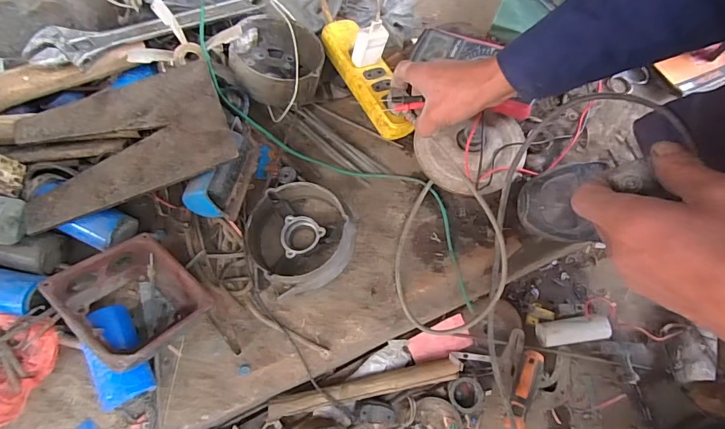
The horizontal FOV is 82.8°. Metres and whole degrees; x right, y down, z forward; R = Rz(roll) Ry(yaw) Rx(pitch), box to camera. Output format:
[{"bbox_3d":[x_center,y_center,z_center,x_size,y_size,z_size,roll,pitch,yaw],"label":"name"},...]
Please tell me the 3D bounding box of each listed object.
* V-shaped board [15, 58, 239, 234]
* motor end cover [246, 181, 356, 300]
[{"bbox_3d":[-0.273,-0.089,0.474,0.229,0.013,0.151,-20,68,-6],"label":"V-shaped board"},{"bbox_3d":[-0.074,0.026,0.489,0.118,0.049,0.128,-38,71,-13],"label":"motor end cover"}]

